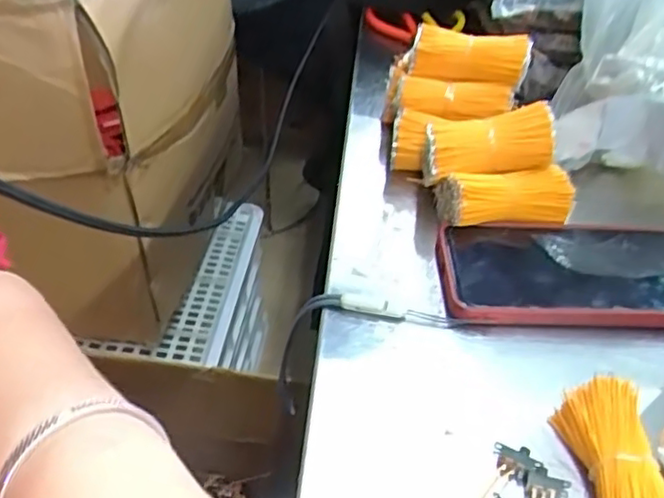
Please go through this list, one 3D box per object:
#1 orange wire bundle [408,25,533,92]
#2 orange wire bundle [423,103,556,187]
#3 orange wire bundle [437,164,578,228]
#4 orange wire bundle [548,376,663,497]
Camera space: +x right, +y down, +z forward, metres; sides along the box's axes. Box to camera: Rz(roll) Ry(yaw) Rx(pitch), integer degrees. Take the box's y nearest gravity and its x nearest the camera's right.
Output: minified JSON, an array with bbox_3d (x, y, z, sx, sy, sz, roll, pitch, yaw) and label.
[{"bbox_3d":[0.101,-0.141,0.490,0.083,0.031,0.031,12,43,9],"label":"orange wire bundle"},{"bbox_3d":[0.102,-0.068,0.438,0.085,0.028,0.039,-12,43,1],"label":"orange wire bundle"},{"bbox_3d":[0.115,-0.035,0.434,0.086,0.028,0.032,-2,43,-6],"label":"orange wire bundle"},{"bbox_3d":[0.129,0.098,0.295,0.034,0.026,0.081,-2,43,-6],"label":"orange wire bundle"}]

